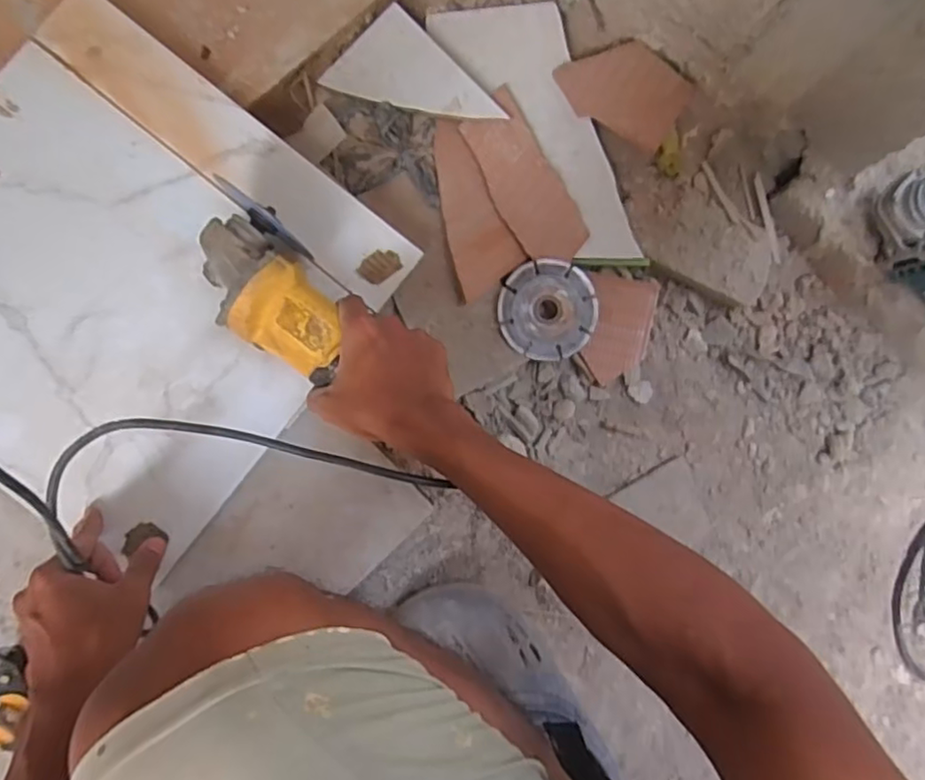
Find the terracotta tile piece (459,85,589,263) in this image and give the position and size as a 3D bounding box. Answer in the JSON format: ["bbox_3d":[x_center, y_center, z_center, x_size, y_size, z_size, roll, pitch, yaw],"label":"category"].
[{"bbox_3d":[0.058,-0.204,0.625,0.064,0.007,0.174,-30,84,13],"label":"terracotta tile piece"}]

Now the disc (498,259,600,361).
[{"bbox_3d":[0.084,-0.078,0.624,0.095,0.006,0.095,0,95,-5],"label":"disc"}]

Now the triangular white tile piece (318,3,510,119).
[{"bbox_3d":[-0.053,-0.298,0.640,0.101,0.012,0.156,-44,82,12],"label":"triangular white tile piece"}]

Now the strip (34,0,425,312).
[{"bbox_3d":[-0.211,-0.222,0.579,0.387,0.009,0.069,39,85,-1],"label":"strip"}]

